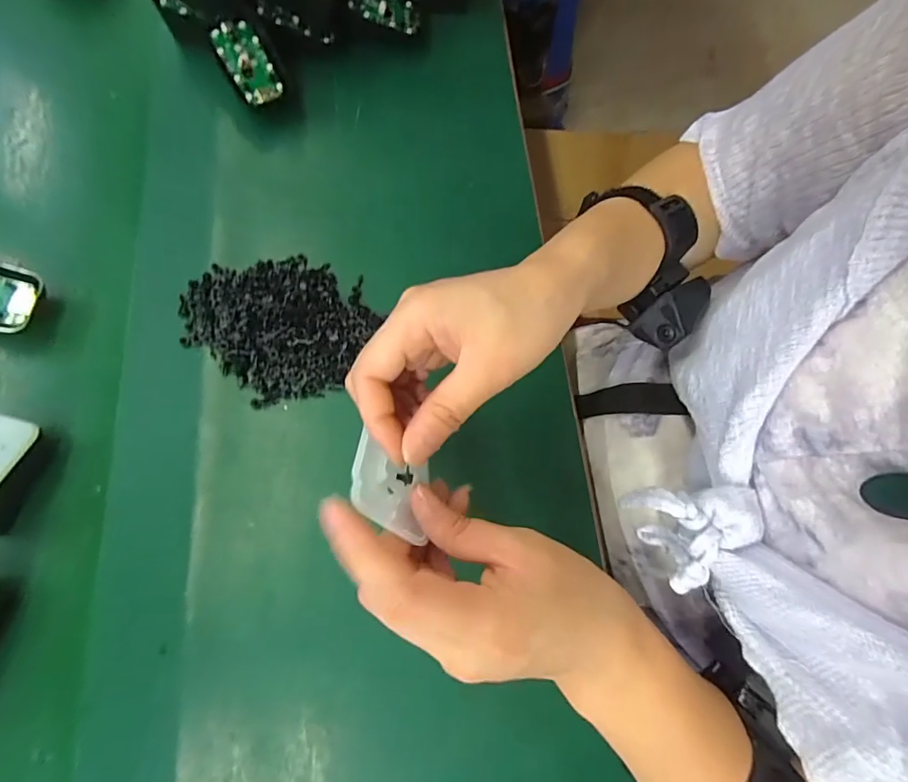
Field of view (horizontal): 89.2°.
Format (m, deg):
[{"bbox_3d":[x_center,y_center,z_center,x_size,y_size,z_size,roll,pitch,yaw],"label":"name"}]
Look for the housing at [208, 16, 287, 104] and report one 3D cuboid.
[{"bbox_3d":[-0.160,-0.254,0.355,0.036,0.006,0.064,-30,97,-16],"label":"housing"}]

